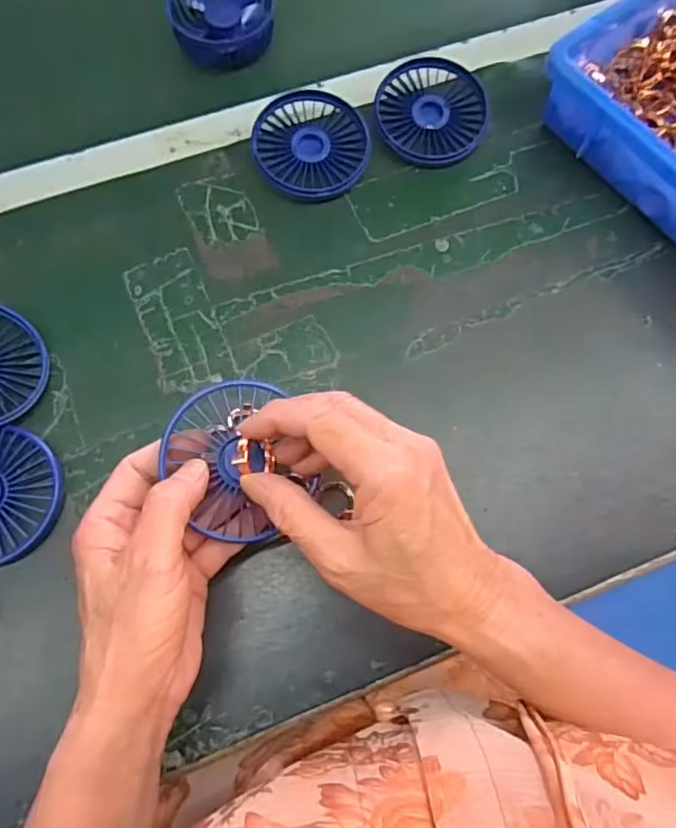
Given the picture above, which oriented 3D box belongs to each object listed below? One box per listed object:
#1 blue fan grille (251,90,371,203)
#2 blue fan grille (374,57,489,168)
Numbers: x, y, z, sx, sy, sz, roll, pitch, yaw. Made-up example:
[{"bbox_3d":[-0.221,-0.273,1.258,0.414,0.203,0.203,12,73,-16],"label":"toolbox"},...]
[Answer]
[{"bbox_3d":[-0.021,-0.204,0.446,0.084,0.020,0.090,1,72,-2],"label":"blue fan grille"},{"bbox_3d":[0.072,-0.236,0.458,0.084,0.021,0.088,1,72,-1],"label":"blue fan grille"}]

